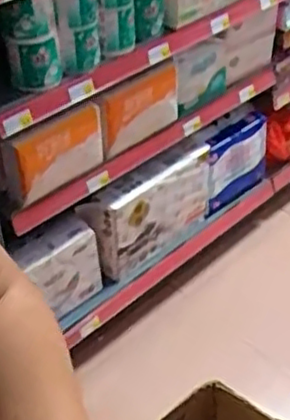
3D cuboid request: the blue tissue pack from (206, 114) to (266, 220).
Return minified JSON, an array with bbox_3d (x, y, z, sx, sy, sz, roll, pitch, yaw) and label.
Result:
[{"bbox_3d":[0.264,-0.131,1.943,0.273,0.227,0.058,-33,52,-32],"label":"blue tissue pack"}]

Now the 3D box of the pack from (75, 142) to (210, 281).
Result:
[{"bbox_3d":[0.029,0.005,1.749,0.409,0.260,0.079,-28,49,-28],"label":"pack"}]

